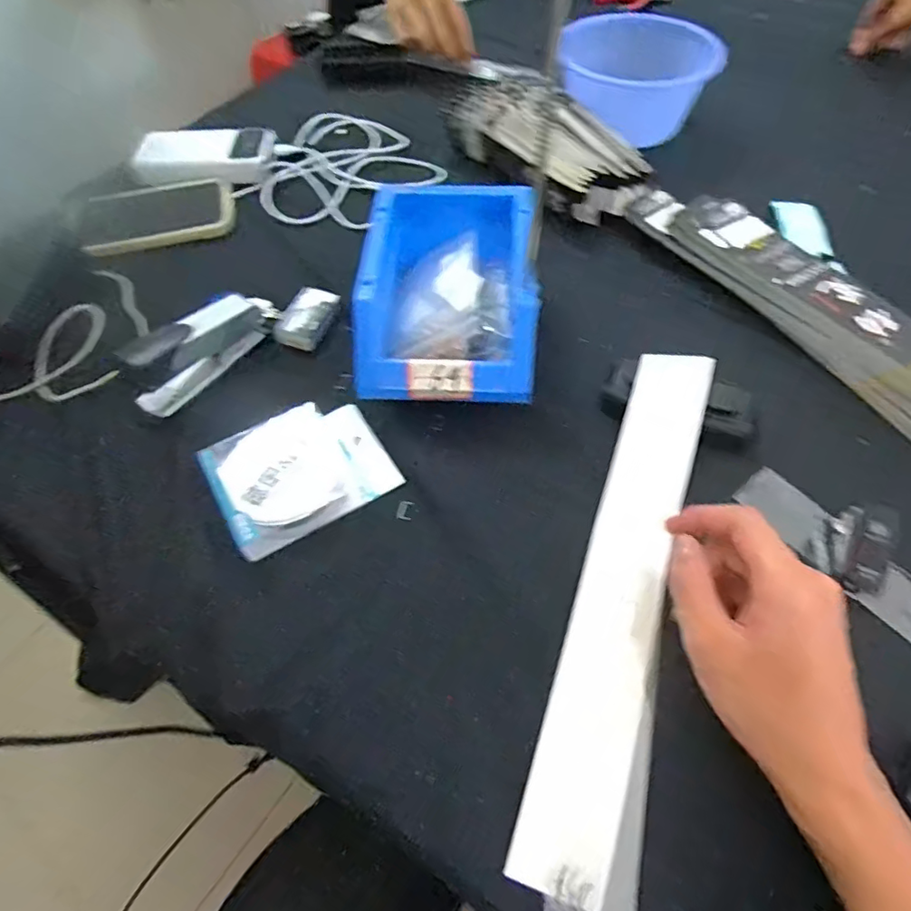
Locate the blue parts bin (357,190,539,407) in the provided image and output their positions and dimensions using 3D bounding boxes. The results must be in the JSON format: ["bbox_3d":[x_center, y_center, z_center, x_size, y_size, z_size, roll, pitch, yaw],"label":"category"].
[{"bbox_3d":[-0.005,-0.128,0.441,0.129,0.065,0.185,0,56,1],"label":"blue parts bin"}]

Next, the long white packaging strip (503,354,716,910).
[{"bbox_3d":[0.107,0.076,0.350,0.058,0.013,0.339,16,63,12],"label":"long white packaging strip"}]

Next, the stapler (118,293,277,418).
[{"bbox_3d":[-0.193,-0.085,0.453,0.032,0.066,0.133,29,62,19],"label":"stapler"}]

